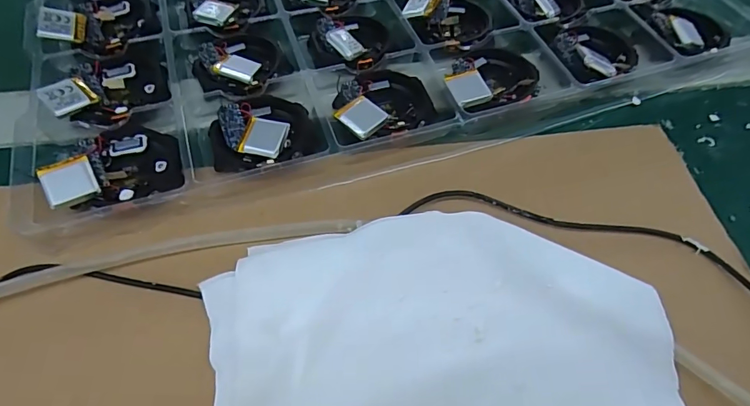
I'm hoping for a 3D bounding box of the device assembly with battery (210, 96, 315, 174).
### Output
[{"bbox_3d":[-0.060,-0.038,0.237,0.054,0.017,0.049,-18,62,-12],"label":"device assembly with battery"}]

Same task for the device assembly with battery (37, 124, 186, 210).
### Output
[{"bbox_3d":[-0.131,-0.021,0.223,0.058,0.018,0.045,-26,64,-16],"label":"device assembly with battery"}]

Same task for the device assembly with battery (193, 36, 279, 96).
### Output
[{"bbox_3d":[-0.082,-0.085,0.262,0.046,0.011,0.045,7,60,2],"label":"device assembly with battery"}]

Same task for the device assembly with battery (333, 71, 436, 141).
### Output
[{"bbox_3d":[0.004,-0.056,0.250,0.054,0.017,0.048,-16,62,-11],"label":"device assembly with battery"}]

